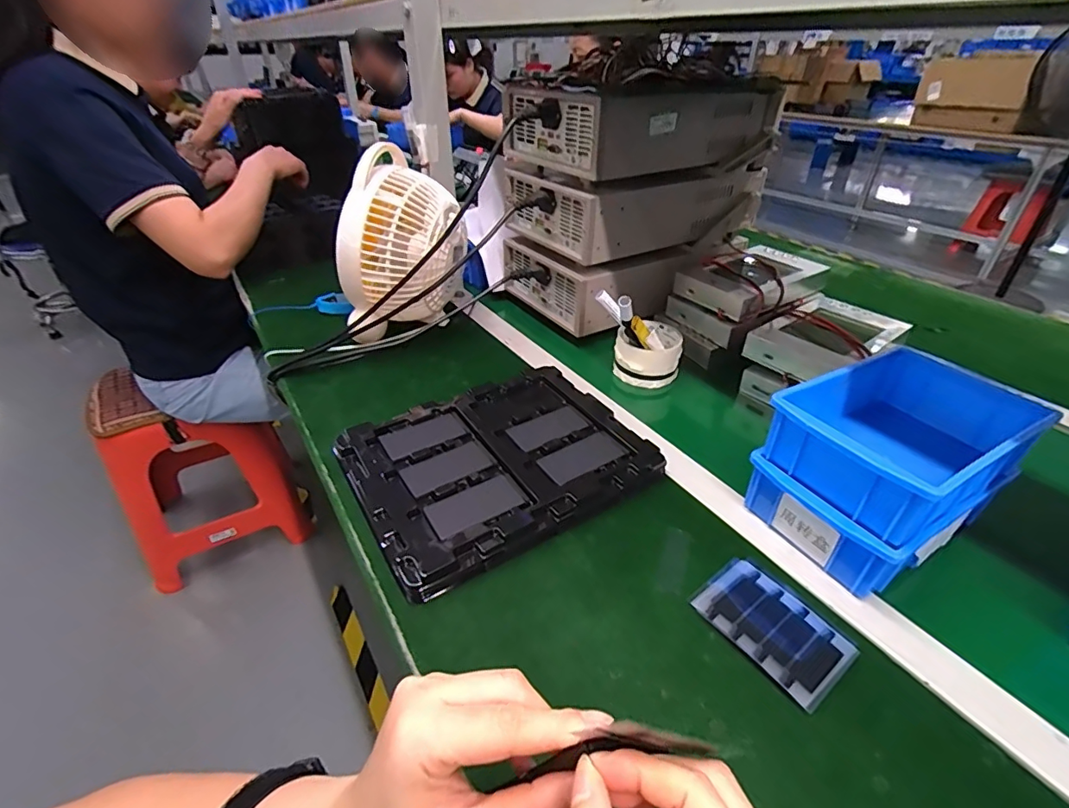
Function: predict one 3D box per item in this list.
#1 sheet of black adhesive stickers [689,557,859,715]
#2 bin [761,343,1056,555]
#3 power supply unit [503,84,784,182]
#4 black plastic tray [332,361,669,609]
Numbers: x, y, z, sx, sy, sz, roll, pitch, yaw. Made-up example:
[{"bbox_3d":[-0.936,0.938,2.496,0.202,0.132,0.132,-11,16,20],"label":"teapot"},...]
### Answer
[{"bbox_3d":[0.181,0.166,0.382,0.076,0.009,0.101,-24,43,-30],"label":"sheet of black adhesive stickers"},{"bbox_3d":[0.316,0.025,0.433,0.204,0.064,0.129,-19,40,-25],"label":"bin"},{"bbox_3d":[0.147,-0.393,0.700,0.325,0.091,0.227,-22,41,-28],"label":"power supply unit"},{"bbox_3d":[-0.037,0.055,0.515,0.273,0.025,0.209,-20,42,-26],"label":"black plastic tray"}]

